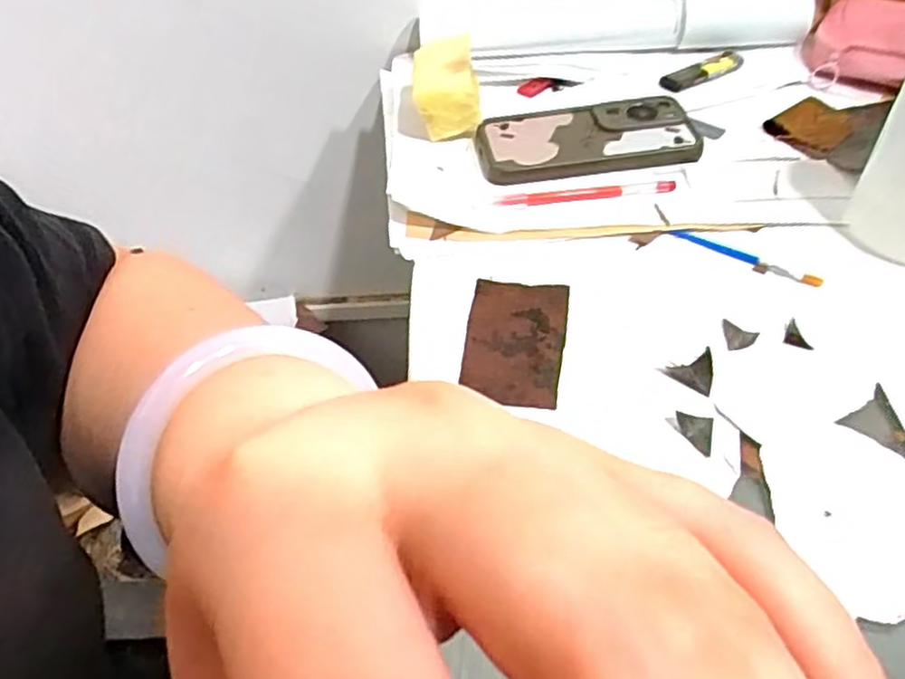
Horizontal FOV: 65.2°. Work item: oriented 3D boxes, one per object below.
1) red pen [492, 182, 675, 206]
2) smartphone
[{"bbox_3d":[0.091,-0.102,0.492,0.125,0.007,0.013,-6,45,-3],"label":"red pen"},{"bbox_3d":[0.099,-0.151,0.533,0.159,0.015,0.082,-5,45,-2],"label":"smartphone"}]

